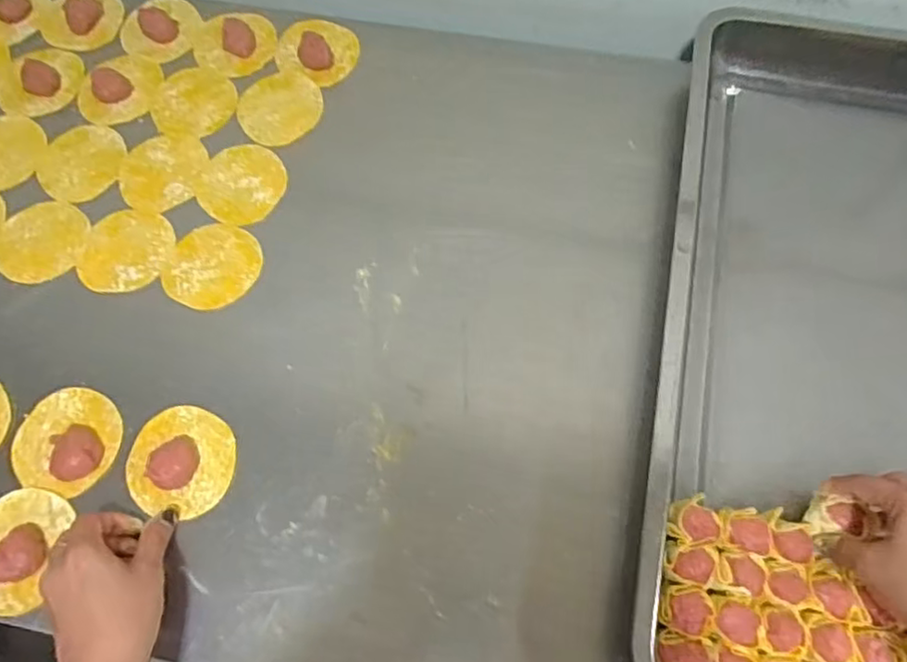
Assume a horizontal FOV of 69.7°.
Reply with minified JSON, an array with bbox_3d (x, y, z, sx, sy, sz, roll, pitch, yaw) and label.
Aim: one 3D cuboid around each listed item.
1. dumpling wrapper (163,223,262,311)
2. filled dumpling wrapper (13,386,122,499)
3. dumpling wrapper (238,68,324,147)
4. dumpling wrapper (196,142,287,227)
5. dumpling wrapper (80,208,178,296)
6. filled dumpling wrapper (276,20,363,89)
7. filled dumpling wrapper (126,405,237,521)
[{"bbox_3d":[-0.212,-0.057,0.573,0.078,0.004,0.082,1,68,-3],"label":"dumpling wrapper"},{"bbox_3d":[-0.304,0.083,0.508,0.079,0.014,0.080,11,68,5],"label":"filled dumpling wrapper"},{"bbox_3d":[-0.171,-0.220,0.639,0.084,0.004,0.086,0,66,-1],"label":"dumpling wrapper"},{"bbox_3d":[-0.197,-0.138,0.605,0.078,0.004,0.084,0,68,0],"label":"dumpling wrapper"},{"bbox_3d":[-0.291,-0.072,0.578,0.078,0.004,0.083,12,68,5],"label":"dumpling wrapper"},{"bbox_3d":[-0.136,-0.290,0.661,0.081,0.016,0.076,0,68,0],"label":"filled dumpling wrapper"},{"bbox_3d":[-0.206,0.096,0.490,0.076,0.017,0.079,7,68,3],"label":"filled dumpling wrapper"}]

